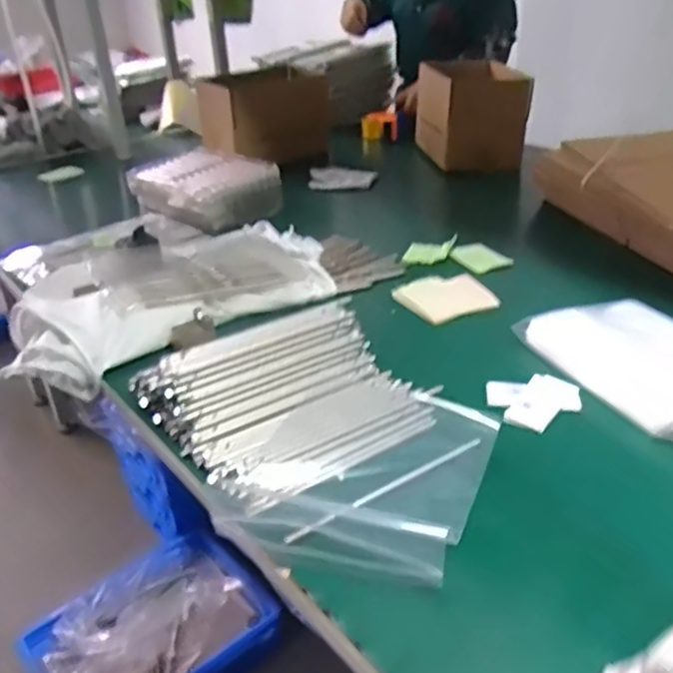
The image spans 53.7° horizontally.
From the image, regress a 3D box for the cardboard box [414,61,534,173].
[{"bbox_3d":[0.292,-0.502,1.477,0.203,0.199,0.286,-7,31,-5],"label":"cardboard box"}]

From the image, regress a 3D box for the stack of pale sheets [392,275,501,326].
[{"bbox_3d":[0.157,-0.058,0.945,0.124,0.013,0.105,-16,40,-12],"label":"stack of pale sheets"}]

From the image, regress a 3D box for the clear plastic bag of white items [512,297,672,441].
[{"bbox_3d":[0.372,0.032,0.752,0.204,0.035,0.277,-16,33,-20],"label":"clear plastic bag of white items"}]

